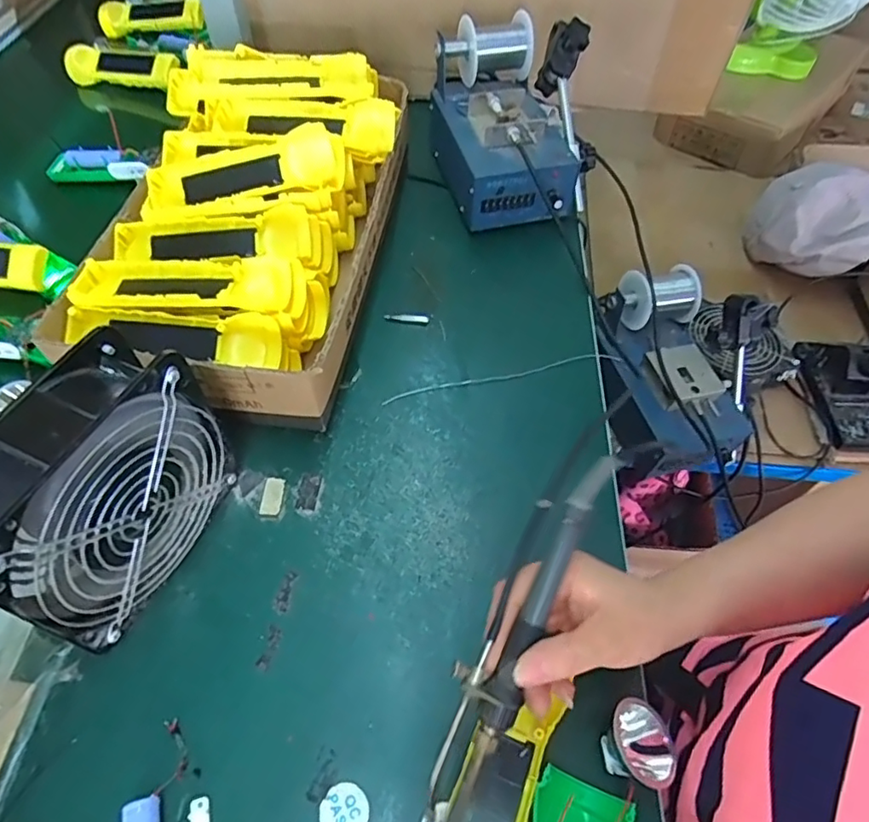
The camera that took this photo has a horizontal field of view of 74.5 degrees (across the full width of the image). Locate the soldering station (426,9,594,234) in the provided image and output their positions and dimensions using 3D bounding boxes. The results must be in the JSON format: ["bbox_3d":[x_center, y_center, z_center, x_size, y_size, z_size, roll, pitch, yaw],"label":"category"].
[{"bbox_3d":[0.080,-0.329,0.619,0.150,0.116,0.245,-2,55,-3],"label":"soldering station"}]

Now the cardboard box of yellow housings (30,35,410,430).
[{"bbox_3d":[-0.163,-0.171,0.509,0.224,0.141,0.360,9,56,-2],"label":"cardboard box of yellow housings"}]

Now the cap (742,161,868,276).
[{"bbox_3d":[0.604,-0.255,0.790,0.296,0.116,0.151,15,56,1],"label":"cap"}]

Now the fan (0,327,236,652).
[{"bbox_3d":[-0.200,0.051,0.347,0.066,0.147,0.147,21,57,13],"label":"fan"}]

